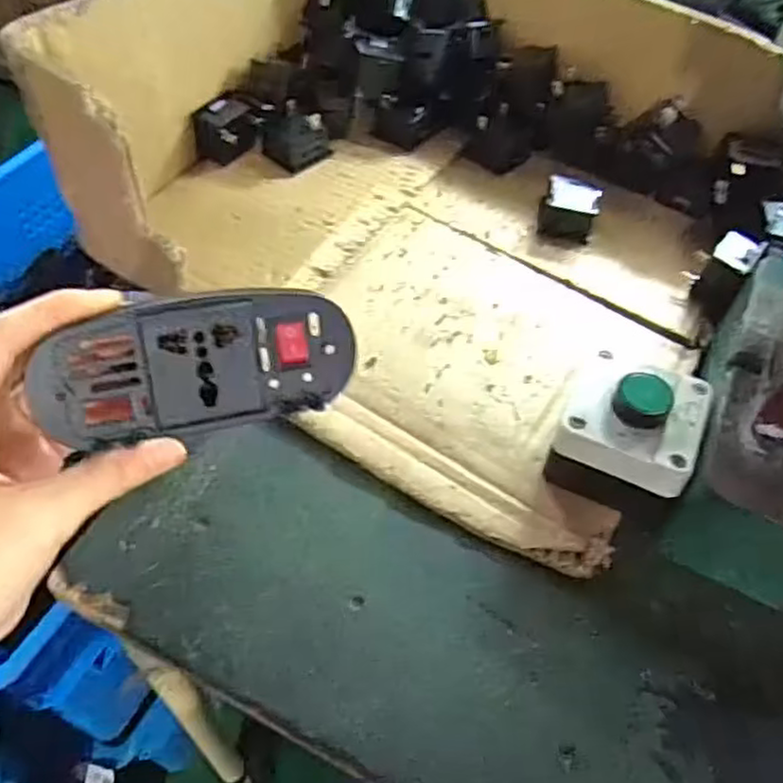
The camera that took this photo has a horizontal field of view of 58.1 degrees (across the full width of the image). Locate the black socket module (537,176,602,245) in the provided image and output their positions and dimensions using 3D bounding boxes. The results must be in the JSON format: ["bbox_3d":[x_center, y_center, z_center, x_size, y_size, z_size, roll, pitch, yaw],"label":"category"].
[{"bbox_3d":[0.128,-0.134,0.509,0.038,0.037,0.031,12,54,4],"label":"black socket module"}]

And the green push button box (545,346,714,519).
[{"bbox_3d":[0.126,0.023,0.380,0.068,0.063,0.078,23,56,12],"label":"green push button box"}]

